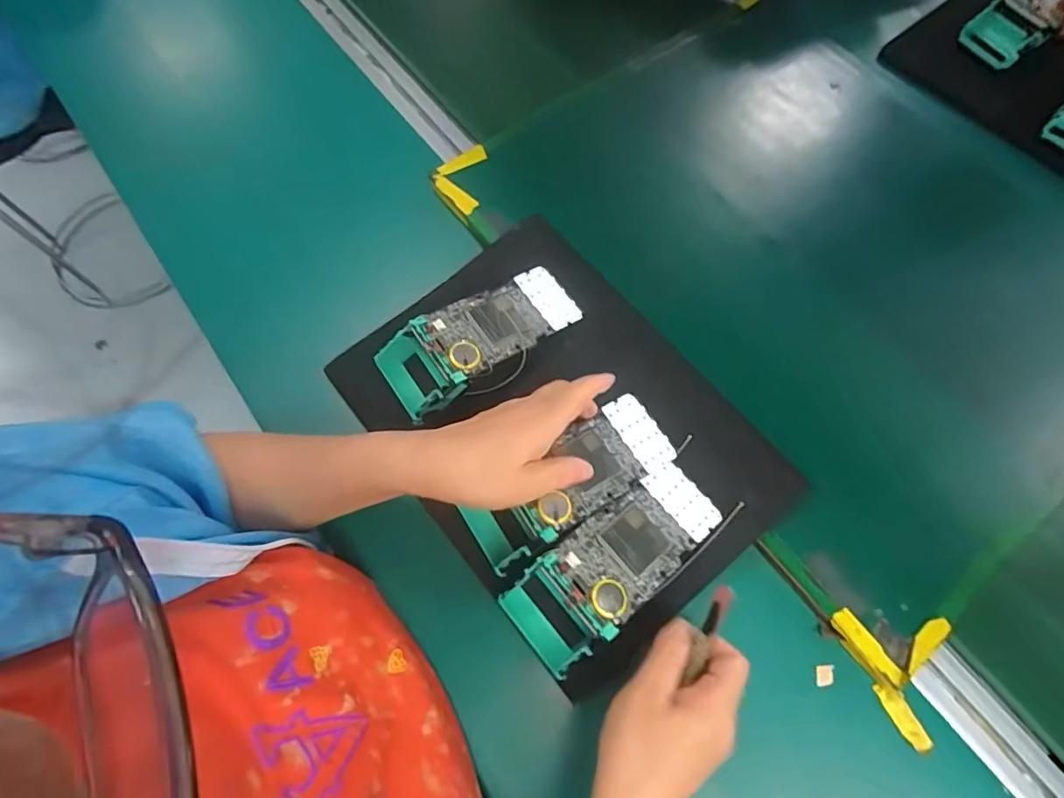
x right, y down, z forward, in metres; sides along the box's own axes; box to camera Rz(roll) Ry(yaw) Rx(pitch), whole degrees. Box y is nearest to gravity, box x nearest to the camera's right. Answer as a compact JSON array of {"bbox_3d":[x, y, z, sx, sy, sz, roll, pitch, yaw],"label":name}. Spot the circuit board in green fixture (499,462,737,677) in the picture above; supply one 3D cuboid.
[{"bbox_3d":[0.064,0.121,0.392,0.170,0.044,0.066,-32,69,-26],"label":"circuit board in green fixture"}]

